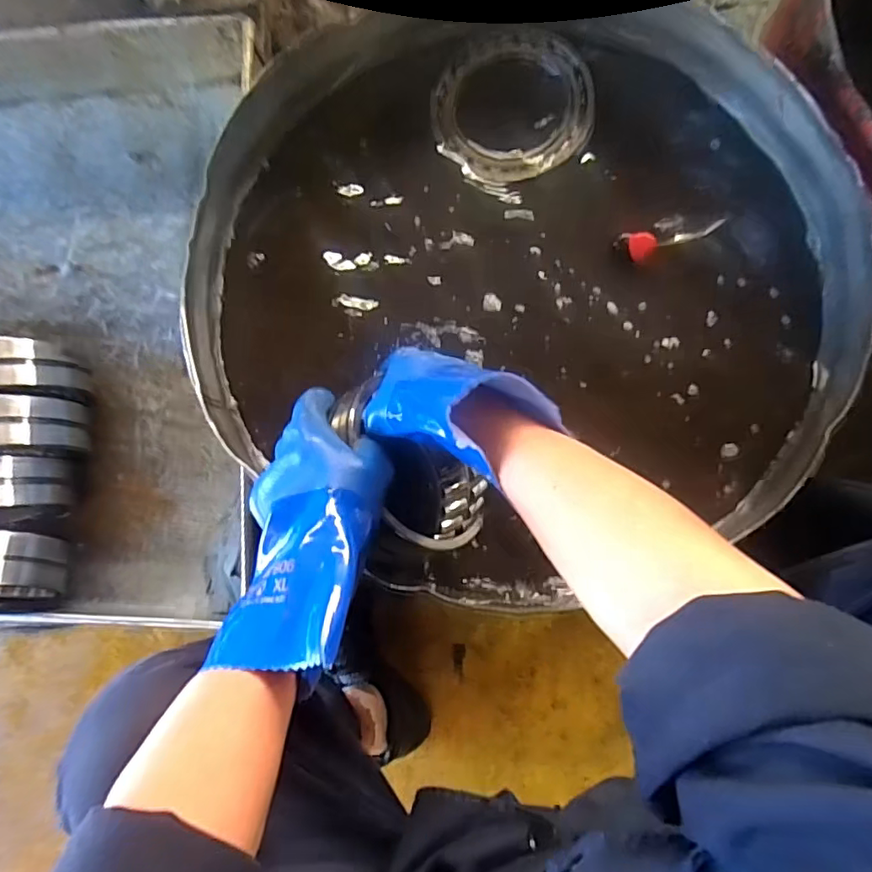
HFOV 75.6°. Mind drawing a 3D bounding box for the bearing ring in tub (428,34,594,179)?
[{"bbox_3d":[0.076,-0.332,0.561,0.158,0.013,0.151,-1,81,4],"label":"bearing ring in tub"}]

